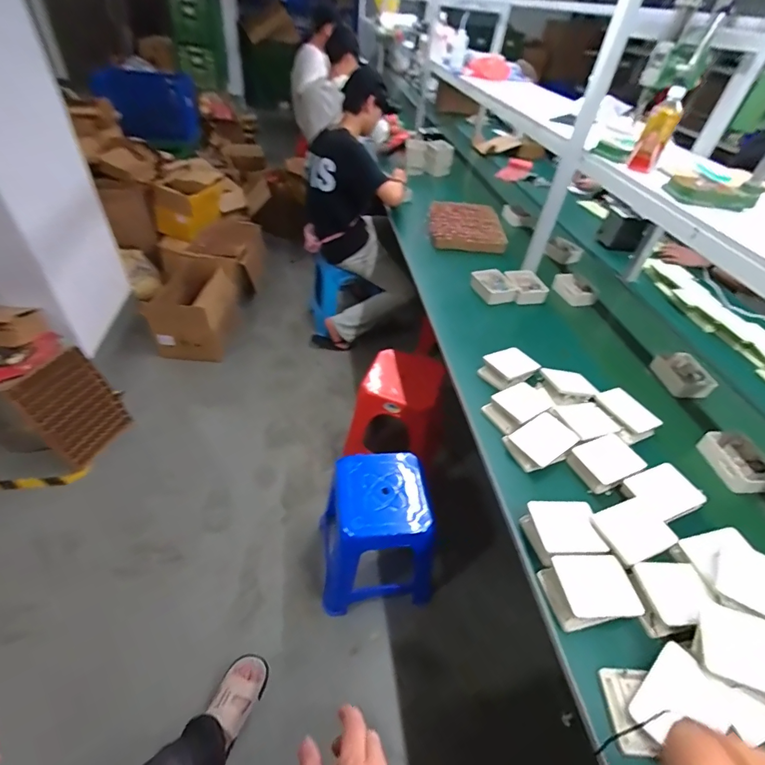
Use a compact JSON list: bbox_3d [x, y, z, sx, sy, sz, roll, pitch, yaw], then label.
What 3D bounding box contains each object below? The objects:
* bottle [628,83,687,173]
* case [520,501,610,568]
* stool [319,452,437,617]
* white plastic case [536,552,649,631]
[{"bbox_3d":[0.696,-0.631,1.036,0.052,0.185,0.056,-31,55,-33],"label":"bottle"},{"bbox_3d":[0.350,0.290,0.795,0.127,0.059,0.100,-3,45,-11],"label":"case"},{"bbox_3d":[-0.014,0.484,1.325,0.342,0.444,0.322,-2,44,-10],"label":"stool"},{"bbox_3d":[0.364,0.360,0.718,0.150,0.046,0.105,-2,44,-10],"label":"white plastic case"}]

